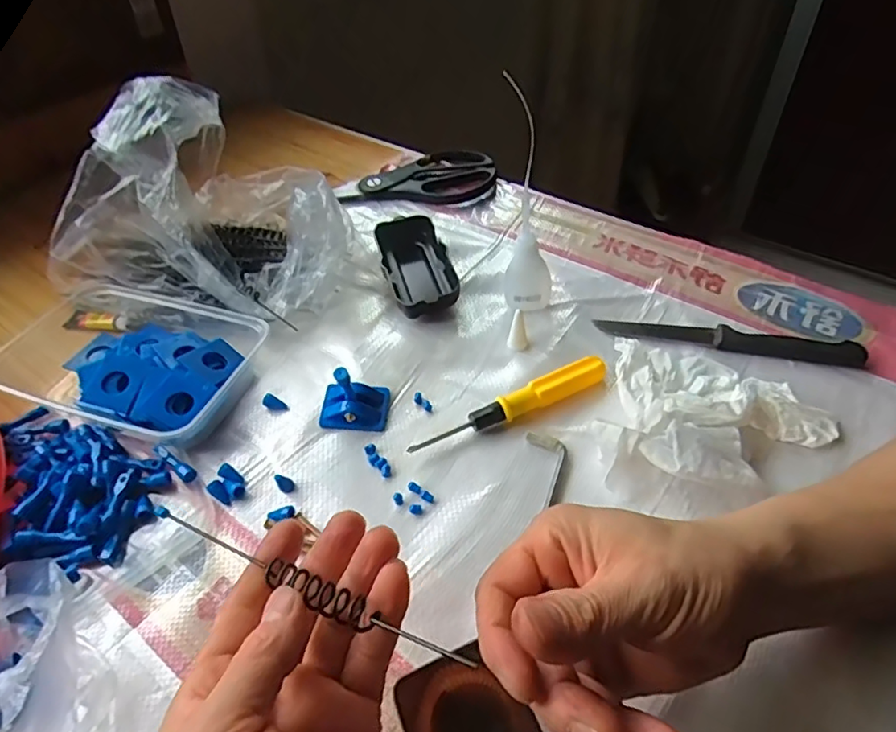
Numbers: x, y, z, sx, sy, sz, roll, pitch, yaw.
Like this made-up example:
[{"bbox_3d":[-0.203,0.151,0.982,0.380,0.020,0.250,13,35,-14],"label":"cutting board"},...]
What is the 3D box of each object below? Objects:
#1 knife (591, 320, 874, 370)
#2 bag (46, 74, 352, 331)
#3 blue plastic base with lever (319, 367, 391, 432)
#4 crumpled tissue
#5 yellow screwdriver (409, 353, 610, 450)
[{"bbox_3d":[0.198,-0.019,0.411,0.176,0.008,0.018,8,49,13],"label":"knife"},{"bbox_3d":[-0.187,-0.135,0.461,0.216,0.143,0.165,8,49,12],"label":"bag"},{"bbox_3d":[-0.065,0.017,0.384,0.044,0.043,0.032,0,48,6],"label":"blue plastic base with lever"},{"bbox_3d":[0.155,0.034,0.355,0.130,0.034,0.127,31,58,29],"label":"crumpled tissue"},{"bbox_3d":[0.043,0.027,0.383,0.139,0.018,0.016,-22,50,-14],"label":"yellow screwdriver"}]

